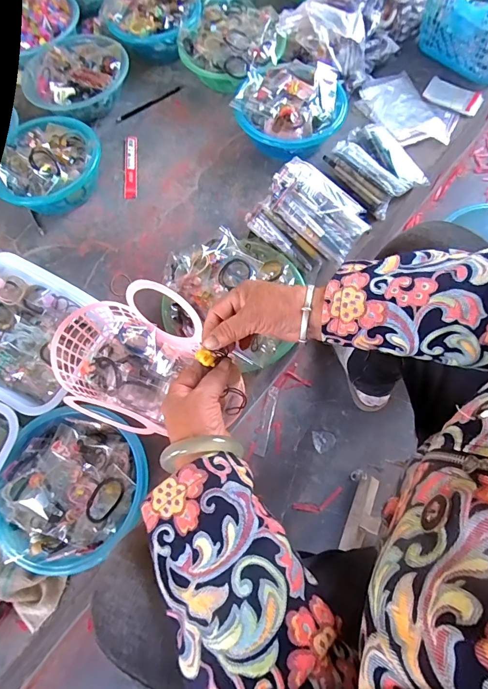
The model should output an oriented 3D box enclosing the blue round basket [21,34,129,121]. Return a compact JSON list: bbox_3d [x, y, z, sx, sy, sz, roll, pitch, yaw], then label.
[{"bbox_3d":[-0.385,-0.624,0.894,0.210,0.083,0.241,24,72,11],"label":"blue round basket"}]

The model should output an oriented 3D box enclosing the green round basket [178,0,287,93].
[{"bbox_3d":[-0.021,-0.693,0.892,0.225,0.092,0.240,-1,70,1],"label":"green round basket"}]

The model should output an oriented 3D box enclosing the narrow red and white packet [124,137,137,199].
[{"bbox_3d":[-0.248,-0.392,0.840,0.028,0.008,0.174,-5,69,1],"label":"narrow red and white packet"}]

